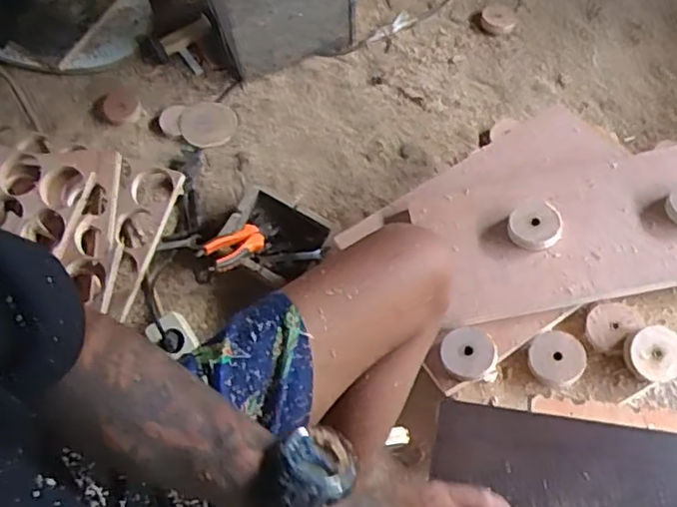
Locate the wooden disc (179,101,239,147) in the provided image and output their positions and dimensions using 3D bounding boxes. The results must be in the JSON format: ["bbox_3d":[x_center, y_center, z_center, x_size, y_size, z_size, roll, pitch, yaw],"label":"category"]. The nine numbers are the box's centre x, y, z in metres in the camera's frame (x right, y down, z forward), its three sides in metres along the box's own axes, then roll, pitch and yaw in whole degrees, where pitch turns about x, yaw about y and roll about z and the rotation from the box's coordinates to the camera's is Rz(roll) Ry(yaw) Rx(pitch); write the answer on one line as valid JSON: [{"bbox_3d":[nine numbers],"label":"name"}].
[{"bbox_3d":[-0.232,-0.233,1.132,0.097,0.013,0.101,-1,63,1],"label":"wooden disc"}]

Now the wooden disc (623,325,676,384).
[{"bbox_3d":[0.353,0.114,0.711,0.060,0.020,0.063,0,86,3],"label":"wooden disc"}]

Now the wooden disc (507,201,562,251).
[{"bbox_3d":[0.244,-0.037,0.785,0.062,0.019,0.064,-1,63,1],"label":"wooden disc"}]

